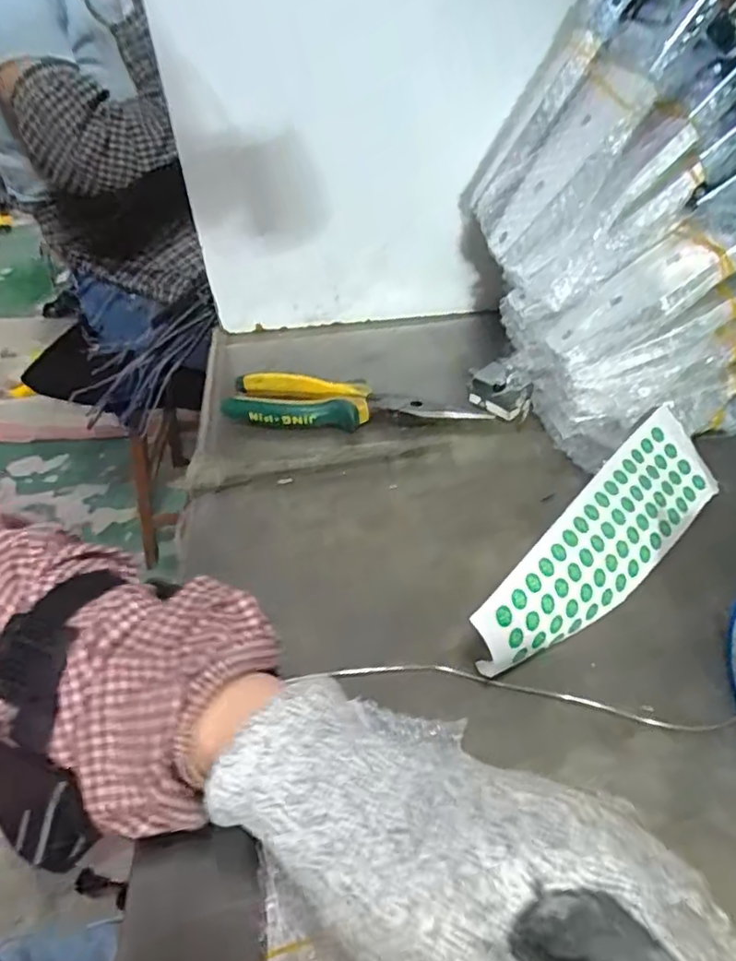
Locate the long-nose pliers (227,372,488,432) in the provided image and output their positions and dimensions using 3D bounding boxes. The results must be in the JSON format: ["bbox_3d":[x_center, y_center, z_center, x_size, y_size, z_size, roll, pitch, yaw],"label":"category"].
[{"bbox_3d":[-0.011,-0.060,0.484,0.194,0.022,0.052,0,44,6],"label":"long-nose pliers"}]

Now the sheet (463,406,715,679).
[{"bbox_3d":[0.134,0.034,0.352,0.209,0.016,0.059,-38,89,-33],"label":"sheet"}]

